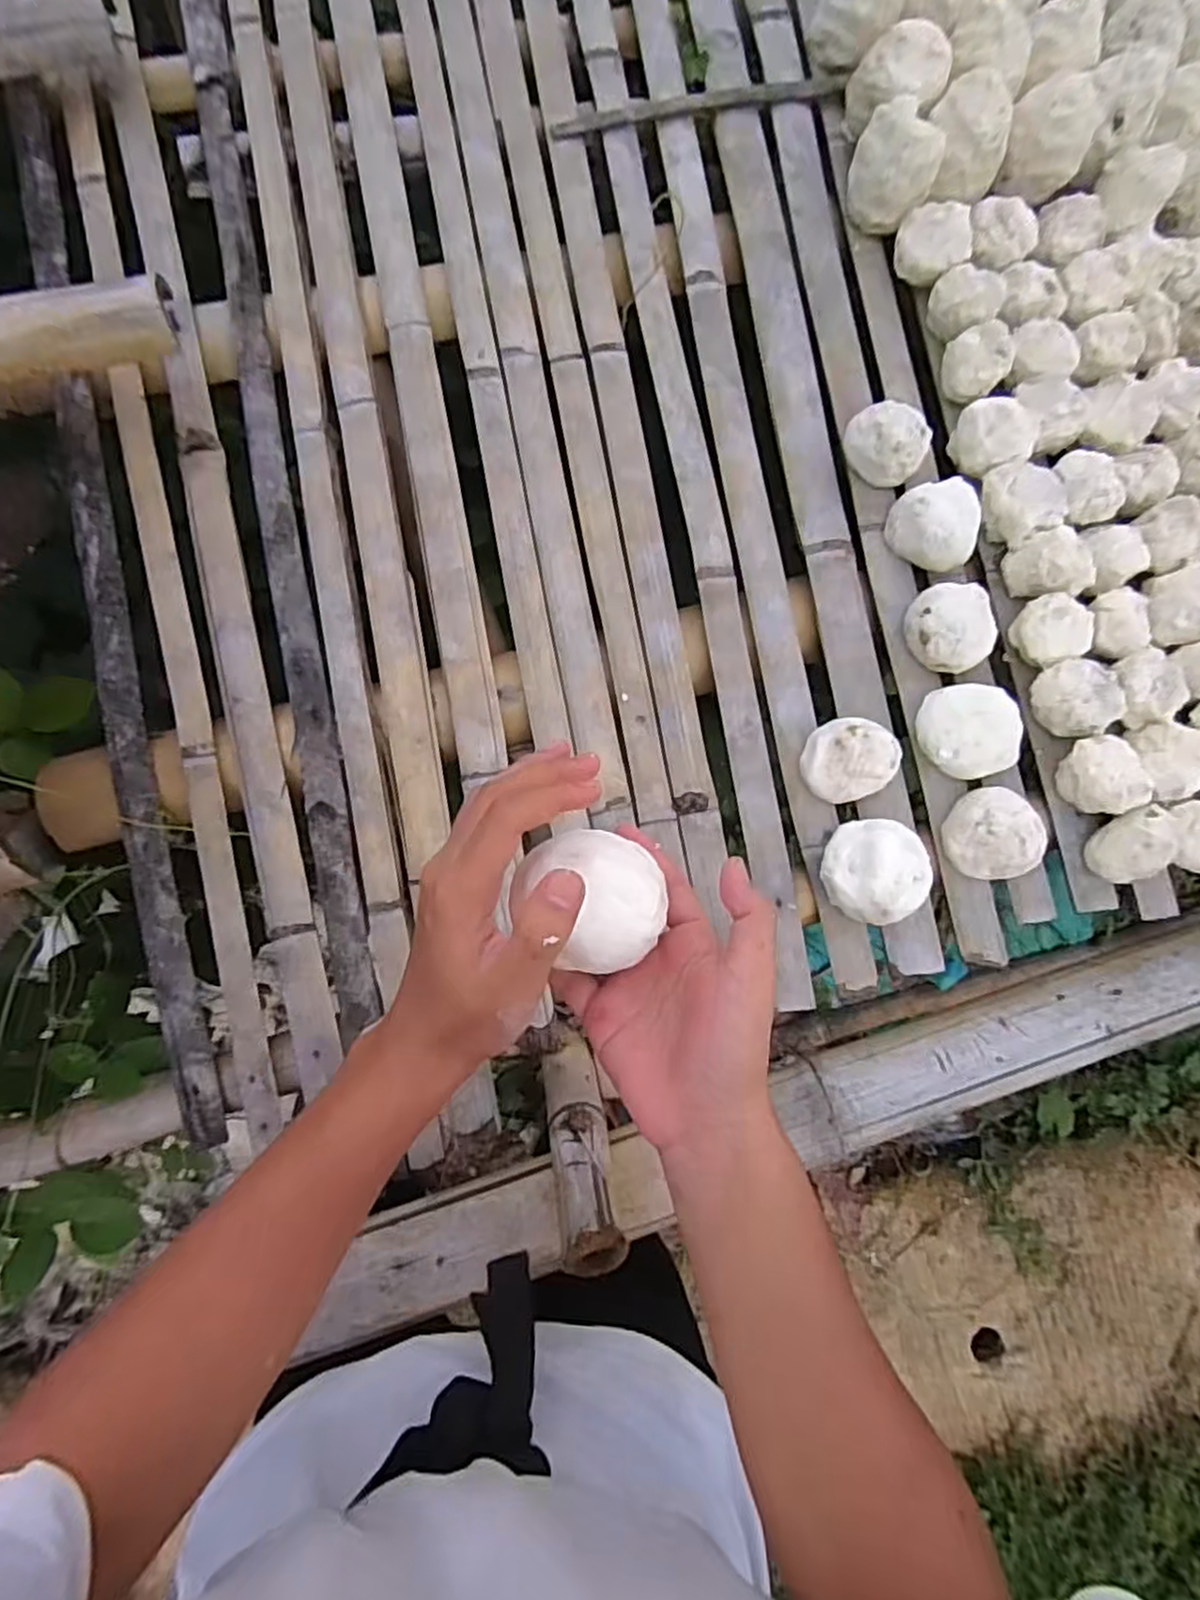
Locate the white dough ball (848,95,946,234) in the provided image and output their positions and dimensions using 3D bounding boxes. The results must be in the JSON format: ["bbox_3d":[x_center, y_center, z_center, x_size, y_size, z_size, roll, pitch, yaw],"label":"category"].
[{"bbox_3d":[0.299,-0.643,0.750,0.081,0.086,0.087,1,79,-5],"label":"white dough ball"}]

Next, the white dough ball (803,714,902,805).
[{"bbox_3d":[0.230,-0.040,0.680,0.089,0.043,0.076,-30,85,-7],"label":"white dough ball"}]

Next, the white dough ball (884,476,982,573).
[{"bbox_3d":[0.321,-0.263,0.713,0.080,0.049,0.079,1,79,-5],"label":"white dough ball"}]

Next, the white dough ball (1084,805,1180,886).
[{"bbox_3d":[0.480,0.041,0.672,0.059,0.050,0.068,4,82,-3],"label":"white dough ball"}]

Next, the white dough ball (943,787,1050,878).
[{"bbox_3d":[0.354,0.031,0.671,0.074,0.055,0.080,1,79,-5],"label":"white dough ball"}]

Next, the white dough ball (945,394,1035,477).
[{"bbox_3d":[0.387,-0.357,0.733,0.064,0.043,0.069,1,79,-5],"label":"white dough ball"}]

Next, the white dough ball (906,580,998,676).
[{"bbox_3d":[0.329,-0.161,0.693,0.079,0.049,0.080,1,79,-5],"label":"white dough ball"}]

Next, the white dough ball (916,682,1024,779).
[{"bbox_3d":[0.342,-0.064,0.686,0.085,0.048,0.085,1,79,-5],"label":"white dough ball"}]

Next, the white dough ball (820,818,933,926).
[{"bbox_3d":[0.244,0.062,0.663,0.087,0.048,0.087,1,79,-5],"label":"white dough ball"}]

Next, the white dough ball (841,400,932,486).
[{"bbox_3d":[0.282,-0.352,0.725,0.079,0.049,0.071,34,82,2],"label":"white dough ball"}]

